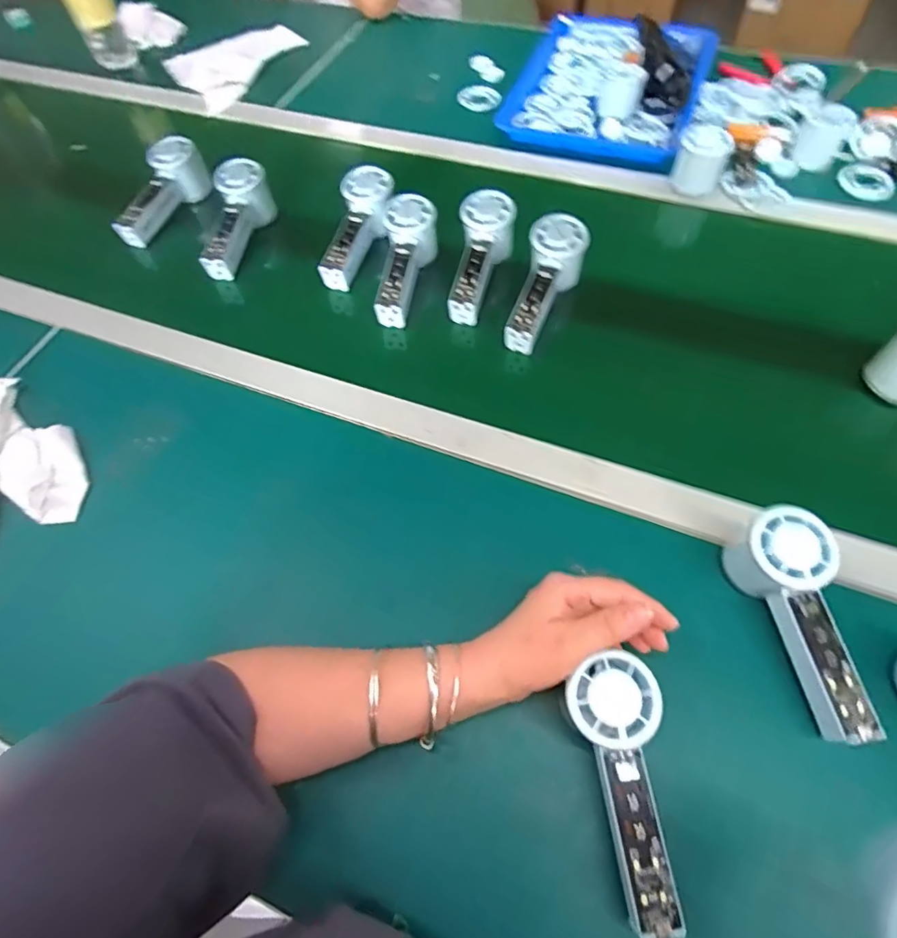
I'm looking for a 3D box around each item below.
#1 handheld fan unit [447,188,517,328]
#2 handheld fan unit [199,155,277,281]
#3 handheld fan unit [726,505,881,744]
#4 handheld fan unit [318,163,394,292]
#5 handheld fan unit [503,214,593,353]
[{"bbox_3d":[0.034,-0.233,0.600,0.060,0.052,0.155,14,80,12],"label":"handheld fan unit"},{"bbox_3d":[-0.265,-0.301,0.664,0.054,0.063,0.158,9,75,9],"label":"handheld fan unit"},{"bbox_3d":[0.252,0.108,0.385,0.056,0.058,0.155,-10,72,-2],"label":"handheld fan unit"},{"bbox_3d":[-0.108,-0.284,0.631,0.054,0.038,0.161,14,78,12],"label":"handheld fan unit"},{"bbox_3d":[0.099,-0.195,0.563,0.057,0.040,0.156,21,81,15],"label":"handheld fan unit"}]

